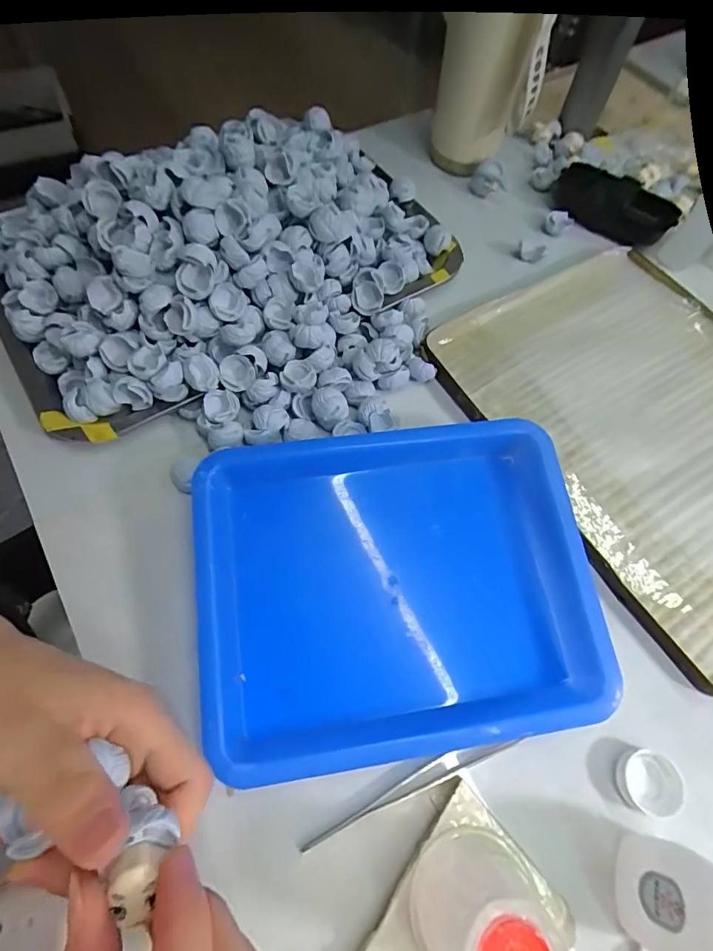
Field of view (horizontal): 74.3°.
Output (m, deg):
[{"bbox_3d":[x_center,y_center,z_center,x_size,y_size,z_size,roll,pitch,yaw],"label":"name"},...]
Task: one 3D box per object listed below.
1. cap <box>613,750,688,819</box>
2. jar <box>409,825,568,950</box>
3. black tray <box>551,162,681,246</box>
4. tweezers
[{"bbox_3d":[0.154,0.162,0.247,0.029,0.011,0.029,1,63,-1],"label":"cap"},{"bbox_3d":[0.053,0.184,0.195,0.054,0.065,0.047,-23,66,-13],"label":"jar"},{"bbox_3d":[0.240,-0.256,0.443,0.113,0.029,0.054,31,66,13],"label":"black tray"},{"bbox_3d":[0.030,0.159,0.243,0.124,0.006,0.011,-19,65,-11],"label":"tweezers"}]

